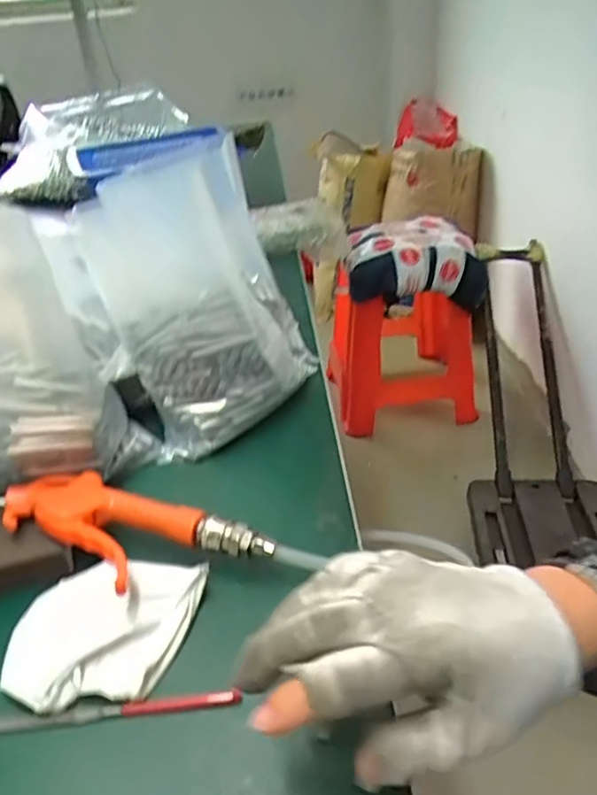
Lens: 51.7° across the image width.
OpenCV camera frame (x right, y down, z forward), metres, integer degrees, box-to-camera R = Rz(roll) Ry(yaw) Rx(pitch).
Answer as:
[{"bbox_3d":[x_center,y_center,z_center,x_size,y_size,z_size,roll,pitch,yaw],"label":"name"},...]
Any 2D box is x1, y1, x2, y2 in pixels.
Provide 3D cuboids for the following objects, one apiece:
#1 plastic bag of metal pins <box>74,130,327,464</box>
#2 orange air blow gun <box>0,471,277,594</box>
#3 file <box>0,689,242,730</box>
[{"bbox_3d":[-0.080,-0.091,0.543,0.177,0.196,0.185,-13,33,-10],"label":"plastic bag of metal pins"},{"bbox_3d":[-0.148,0.093,0.422,0.269,0.044,0.091,7,35,21],"label":"orange air blow gun"},{"bbox_3d":[-0.112,0.172,0.336,0.159,0.004,0.008,-6,32,0],"label":"file"}]

